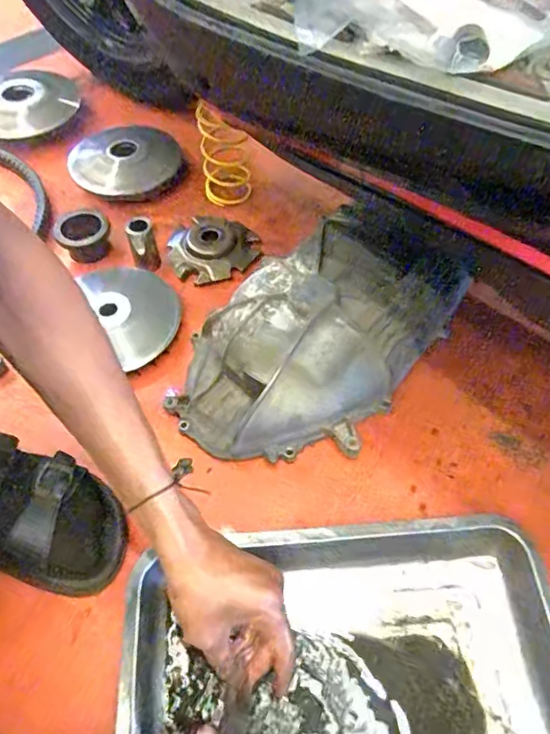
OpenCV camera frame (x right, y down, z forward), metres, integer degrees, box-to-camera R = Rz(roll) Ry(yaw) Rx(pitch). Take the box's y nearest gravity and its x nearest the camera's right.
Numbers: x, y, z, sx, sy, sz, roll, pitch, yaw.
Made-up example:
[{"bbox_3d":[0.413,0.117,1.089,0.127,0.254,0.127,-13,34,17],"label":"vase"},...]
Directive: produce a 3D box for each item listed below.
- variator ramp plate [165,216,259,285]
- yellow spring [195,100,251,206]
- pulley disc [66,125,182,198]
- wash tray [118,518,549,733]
[{"bbox_3d":[-0.082,-0.159,0.704,0.111,0.022,0.111,0,56,-1],"label":"variator ramp plate"},{"bbox_3d":[-0.068,-0.285,0.725,0.066,0.115,0.050,-4,56,-4],"label":"yellow spring"},{"bbox_3d":[-0.217,-0.305,0.796,0.138,0.030,0.146,0,56,-1],"label":"pulley disc"},{"bbox_3d":[0.062,0.261,0.413,0.344,0.046,0.251,-3,56,-3],"label":"wash tray"}]

